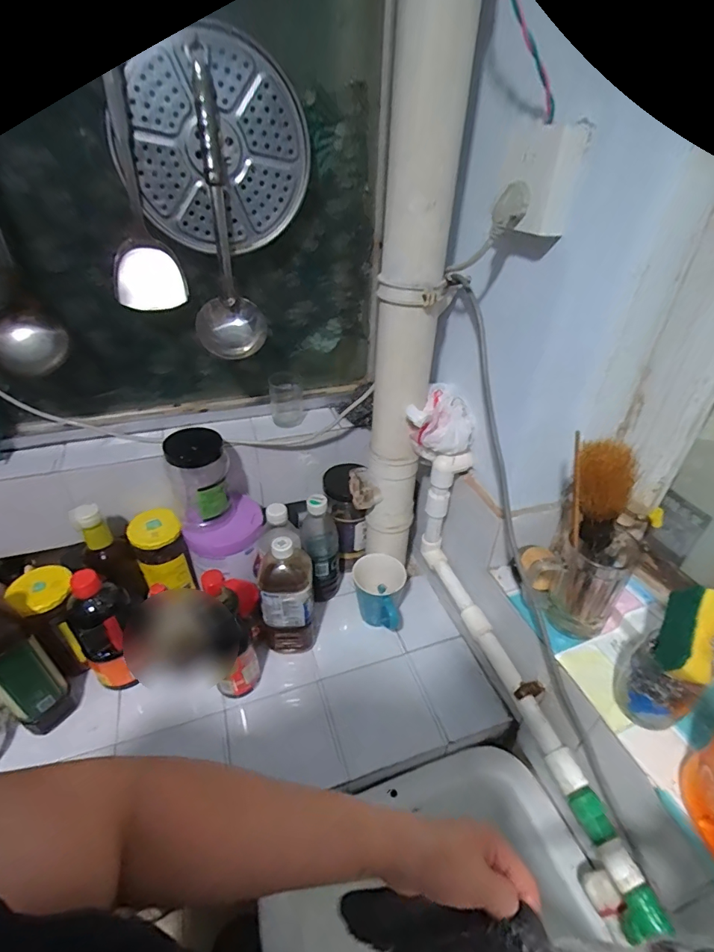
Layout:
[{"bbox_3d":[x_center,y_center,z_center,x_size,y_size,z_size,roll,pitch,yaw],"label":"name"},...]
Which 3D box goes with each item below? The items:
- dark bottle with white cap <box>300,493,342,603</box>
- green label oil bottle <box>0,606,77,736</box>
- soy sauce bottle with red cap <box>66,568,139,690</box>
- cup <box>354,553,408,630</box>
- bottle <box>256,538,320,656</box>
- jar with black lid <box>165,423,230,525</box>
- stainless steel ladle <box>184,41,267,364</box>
[{"bbox_3d":[-0.062,0.126,0.792,0.069,0.220,0.061,-3,37,-6],"label":"dark bottle with white cap"},{"bbox_3d":[-0.455,0.238,0.595,0.078,0.261,0.069,26,43,29],"label":"green label oil bottle"},{"bbox_3d":[-0.362,0.225,0.663,0.080,0.204,0.062,-23,43,-29],"label":"soy sauce bottle with red cap"},{"bbox_3d":[0.036,0.199,0.768,0.087,0.100,0.094,3,37,2],"label":"cup"},{"bbox_3d":[-0.111,0.187,0.722,0.088,0.219,0.082,-6,37,-10],"label":"bottle"},{"bbox_3d":[-0.242,0.006,0.711,0.085,0.152,0.073,-16,40,-22],"label":"jar with black lid"},{"bbox_3d":[-0.185,-0.338,0.595,0.086,0.335,0.146,-9,38,-14],"label":"stainless steel ladle"}]

